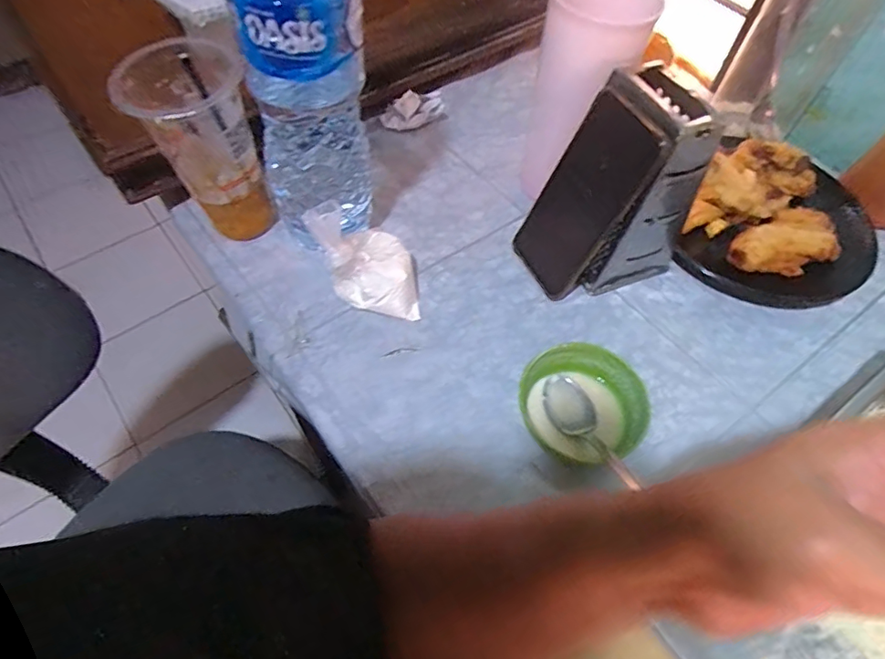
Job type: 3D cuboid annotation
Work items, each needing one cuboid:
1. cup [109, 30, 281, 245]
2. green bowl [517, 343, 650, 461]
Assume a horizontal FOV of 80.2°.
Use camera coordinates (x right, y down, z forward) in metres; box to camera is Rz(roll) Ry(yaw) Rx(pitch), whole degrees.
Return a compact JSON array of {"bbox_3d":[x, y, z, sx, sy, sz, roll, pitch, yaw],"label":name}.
[{"bbox_3d":[-0.194,-0.145,0.450,0.084,0.163,0.082,1,57,-1],"label":"cup"},{"bbox_3d":[0.106,0.057,0.400,0.089,0.040,0.084,1,57,-1],"label":"green bowl"}]

